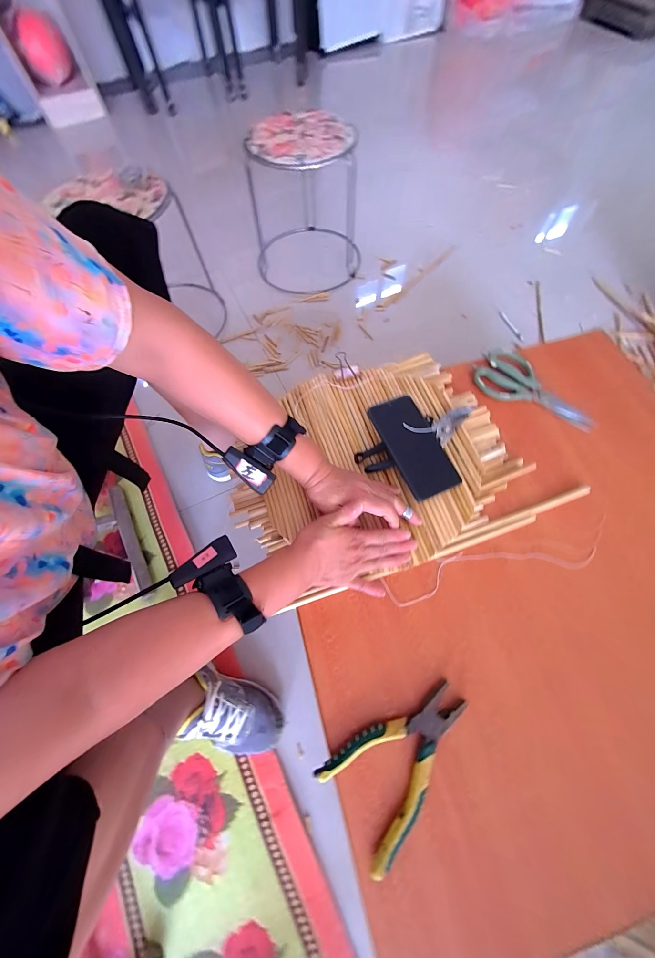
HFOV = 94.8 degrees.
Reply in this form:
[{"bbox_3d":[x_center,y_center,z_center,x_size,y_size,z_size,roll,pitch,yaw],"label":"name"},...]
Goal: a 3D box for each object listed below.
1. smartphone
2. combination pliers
[{"bbox_3d":[0.131,-0.049,0.457,0.075,0.013,0.158,-25,81,0],"label":"smartphone"},{"bbox_3d":[0.086,0.310,0.340,0.175,0.016,0.098,-38,72,-14],"label":"combination pliers"}]

